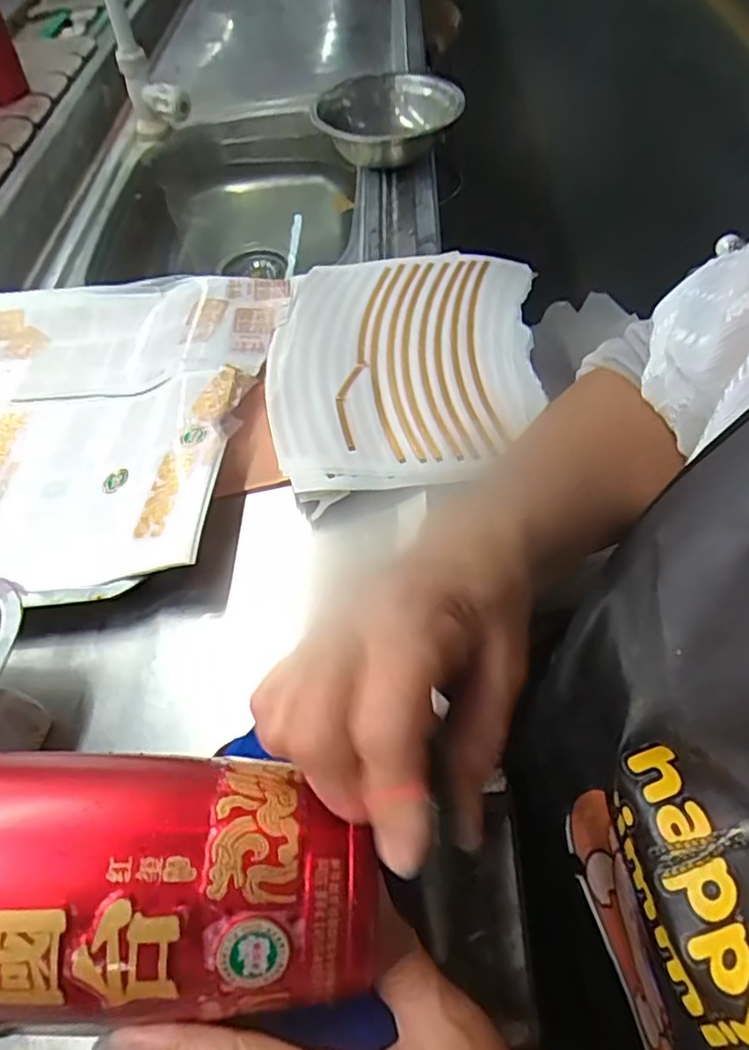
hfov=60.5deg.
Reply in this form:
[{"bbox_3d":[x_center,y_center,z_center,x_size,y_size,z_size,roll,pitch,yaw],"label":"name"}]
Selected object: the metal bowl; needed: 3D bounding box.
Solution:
[{"bbox_3d":[0.009,-0.453,0.722,0.150,0.056,0.150,-2,53,2],"label":"metal bowl"}]

